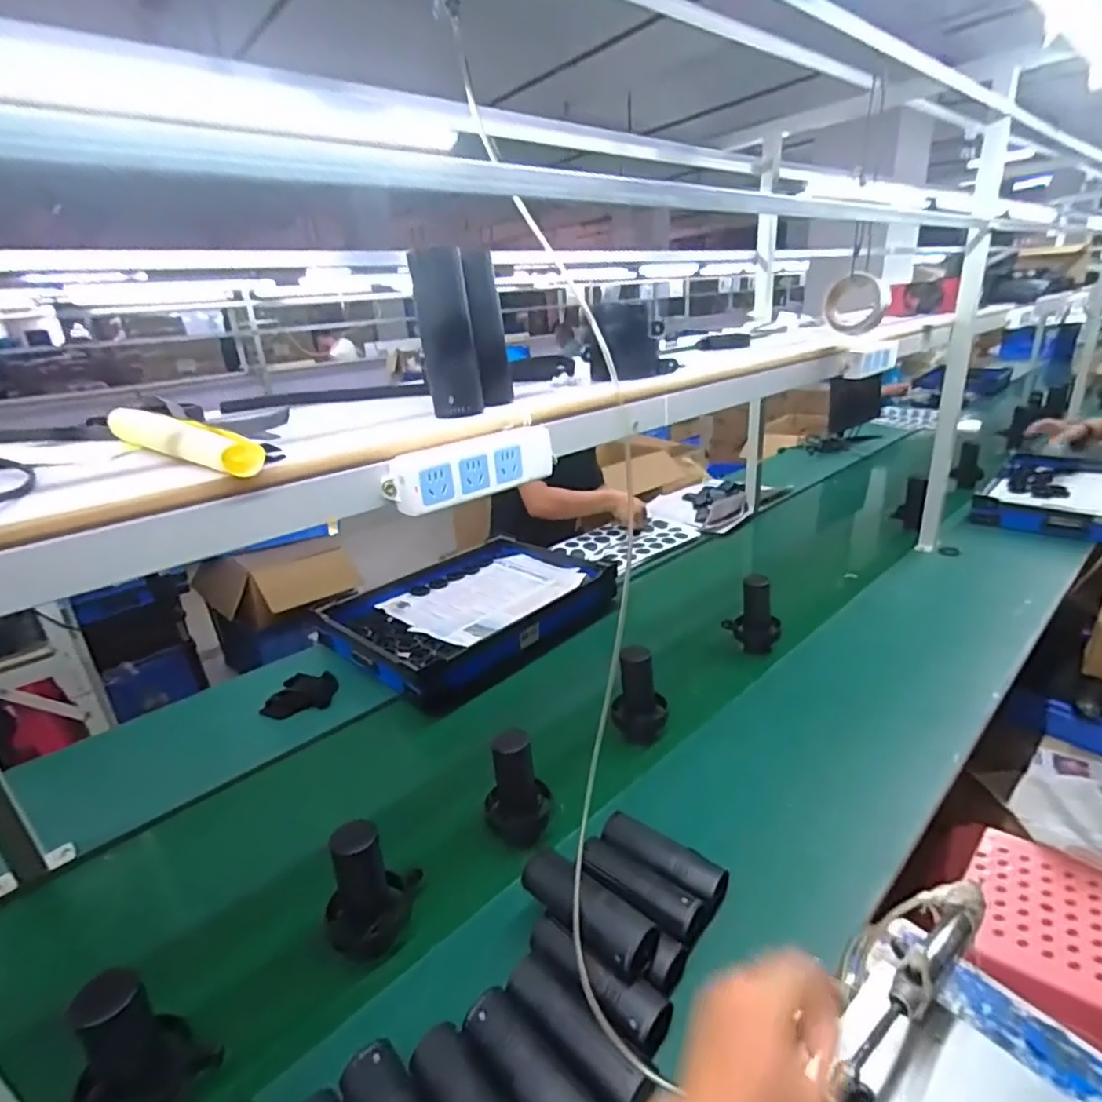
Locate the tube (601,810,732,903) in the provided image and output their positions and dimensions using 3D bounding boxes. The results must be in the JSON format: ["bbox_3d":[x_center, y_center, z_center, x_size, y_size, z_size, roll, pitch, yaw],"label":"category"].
[{"bbox_3d":[0.141,0.390,0.775,0.165,0.035,0.044,15,29,39],"label":"tube"}]

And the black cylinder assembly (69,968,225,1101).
[{"bbox_3d":[-0.410,0.477,0.570,0.092,0.148,0.108,13,28,35],"label":"black cylinder assembly"}]

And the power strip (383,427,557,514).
[{"bbox_3d":[-0.074,-0.082,0.584,0.183,0.050,0.036,-21,28,-35],"label":"power strip"}]

